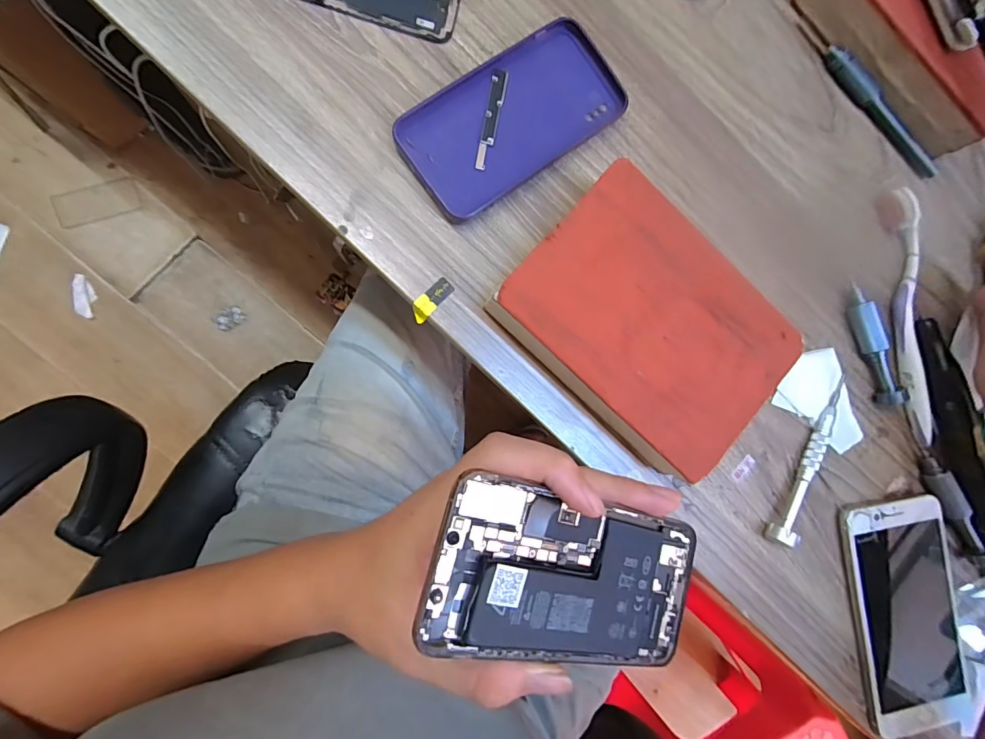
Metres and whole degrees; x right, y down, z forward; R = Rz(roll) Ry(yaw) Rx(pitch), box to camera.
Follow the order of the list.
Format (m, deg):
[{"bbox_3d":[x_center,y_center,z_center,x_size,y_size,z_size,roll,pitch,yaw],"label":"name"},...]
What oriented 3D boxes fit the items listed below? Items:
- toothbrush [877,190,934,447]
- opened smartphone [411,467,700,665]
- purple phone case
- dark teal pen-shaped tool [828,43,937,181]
[{"bbox_3d":[0.297,-0.039,0.321,0.022,0.014,0.180,-4,88,-9],"label":"toothbrush"},{"bbox_3d":[0.038,0.092,0.199,0.137,0.005,0.067,20,78,-26],"label":"opened smartphone"},{"bbox_3d":[0.013,-0.160,0.286,0.145,0.010,0.072,-37,93,-9],"label":"purple phone case"},{"bbox_3d":[0.282,-0.186,0.326,0.117,0.015,0.011,45,82,-4],"label":"dark teal pen-shaped tool"}]

